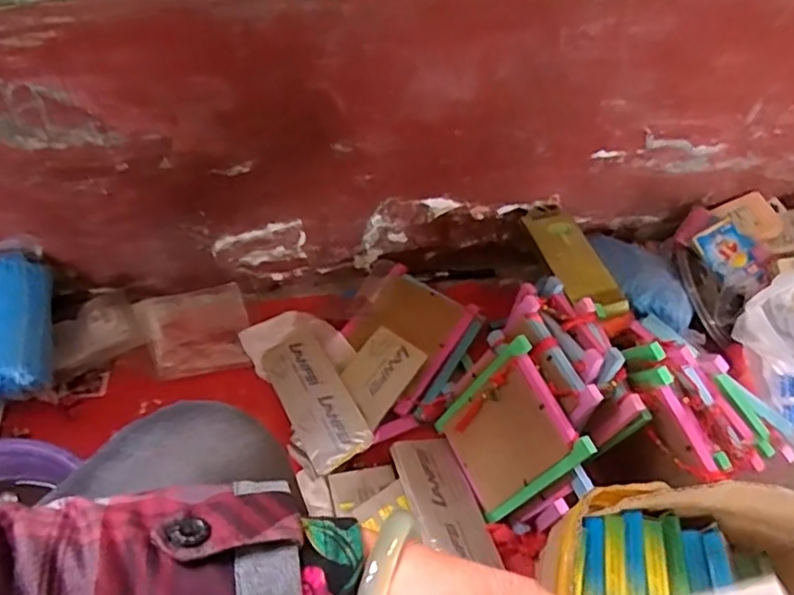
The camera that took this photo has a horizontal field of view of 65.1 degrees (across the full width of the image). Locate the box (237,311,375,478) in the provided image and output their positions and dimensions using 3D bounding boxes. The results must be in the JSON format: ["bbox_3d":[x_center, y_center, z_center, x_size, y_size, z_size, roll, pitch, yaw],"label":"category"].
[{"bbox_3d":[-0.119,0.122,0.875,0.137,0.035,0.255,-27,54,-5],"label":"box"}]

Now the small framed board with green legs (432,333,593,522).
[{"bbox_3d":[0.130,0.166,0.752,0.014,0.196,0.148,-5,55,-37],"label":"small framed board with green legs"}]

